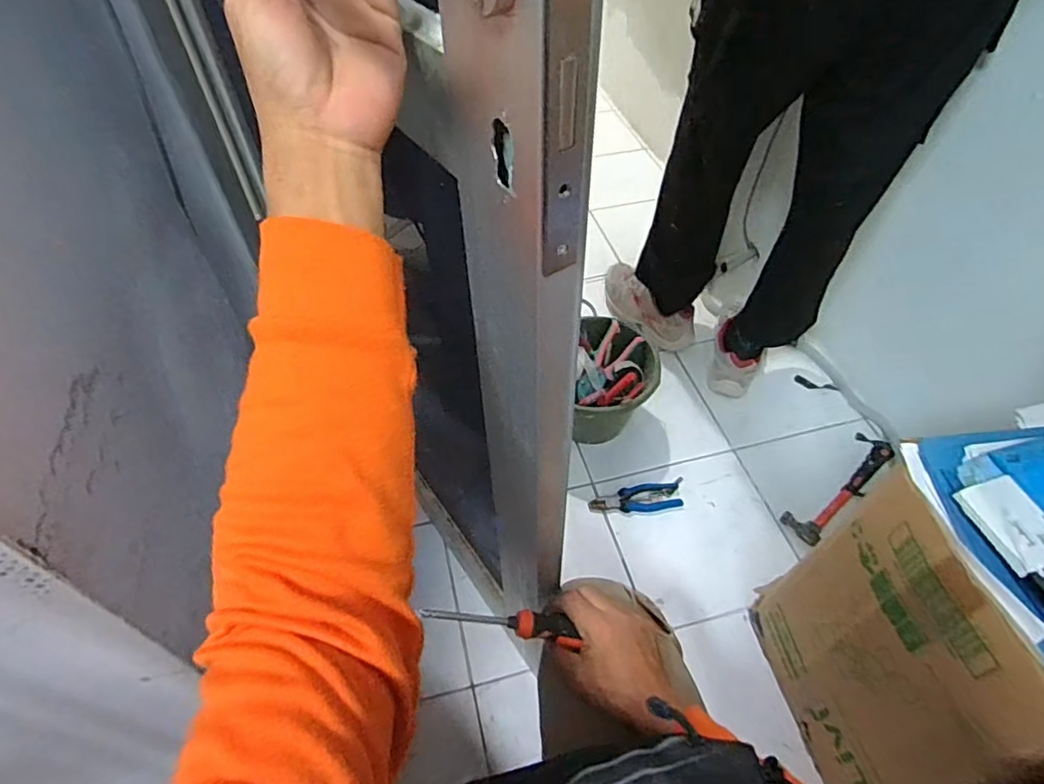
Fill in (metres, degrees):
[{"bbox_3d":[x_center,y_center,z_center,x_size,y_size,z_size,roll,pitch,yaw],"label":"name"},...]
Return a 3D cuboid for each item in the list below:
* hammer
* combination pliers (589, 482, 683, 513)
[{"bbox_3d":[0.608,0.171,1.123,0.311,0.027,0.073,-35,57,-25],"label":"hammer"},{"bbox_3d":[0.217,0.206,1.129,0.174,0.020,0.055,-11,50,-7],"label":"combination pliers"}]

